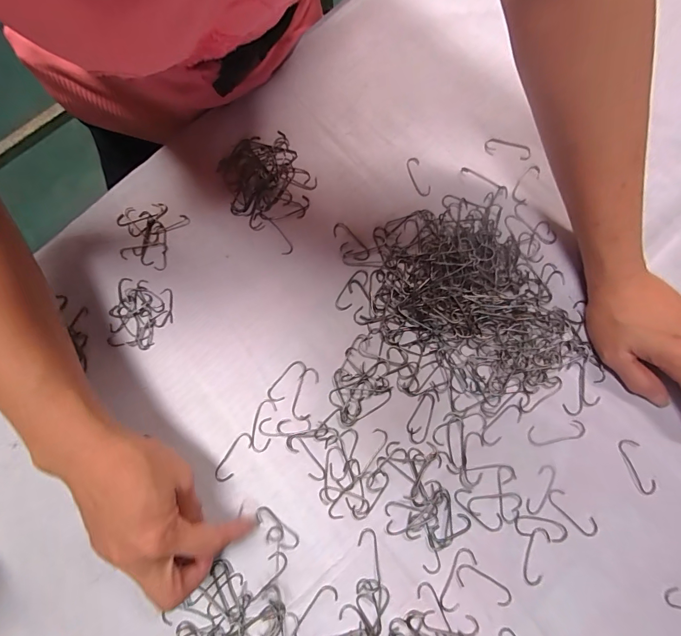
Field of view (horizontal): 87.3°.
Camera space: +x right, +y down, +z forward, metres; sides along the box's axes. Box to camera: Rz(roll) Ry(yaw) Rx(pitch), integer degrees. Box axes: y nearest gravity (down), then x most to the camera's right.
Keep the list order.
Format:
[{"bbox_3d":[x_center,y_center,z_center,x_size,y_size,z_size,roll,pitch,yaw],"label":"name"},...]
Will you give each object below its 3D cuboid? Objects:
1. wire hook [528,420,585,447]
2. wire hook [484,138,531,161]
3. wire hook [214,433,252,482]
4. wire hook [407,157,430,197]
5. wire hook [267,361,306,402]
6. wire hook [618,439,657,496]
[{"bbox_3d":[0.178,0.095,0.295,0.045,0.004,0.016,-9,89,6],"label":"wire hook"},{"bbox_3d":[0.161,-0.163,0.346,0.043,0.005,0.016,8,79,3],"label":"wire hook"},{"bbox_3d":[-0.089,0.117,0.298,0.015,0.004,0.043,31,81,7],"label":"wire hook"},{"bbox_3d":[0.074,-0.135,0.341,0.013,0.004,0.042,-19,79,-2],"label":"wire hook"},{"bbox_3d":[-0.047,0.055,0.307,0.016,0.004,0.041,39,82,8],"label":"wire hook"},{"bbox_3d":[0.238,0.119,0.285,0.014,0.004,0.043,-15,79,-2],"label":"wire hook"}]

